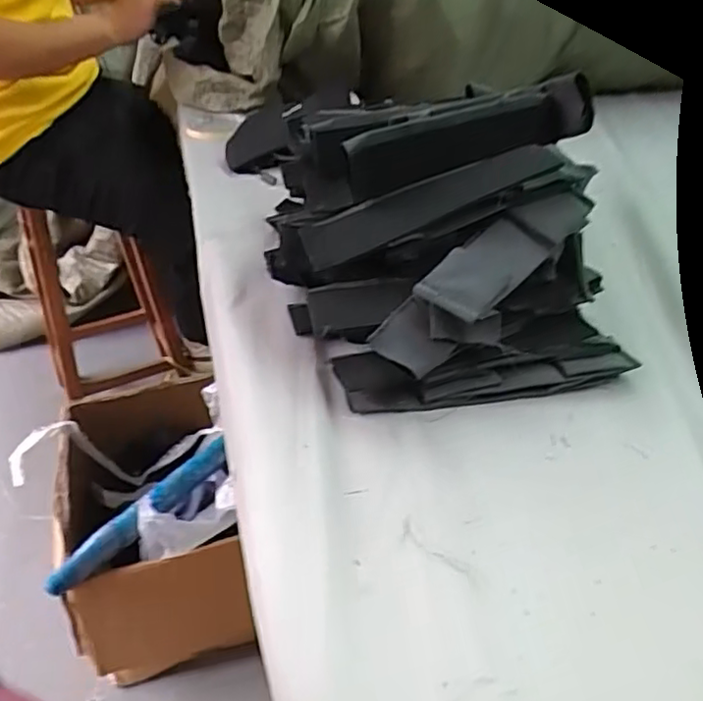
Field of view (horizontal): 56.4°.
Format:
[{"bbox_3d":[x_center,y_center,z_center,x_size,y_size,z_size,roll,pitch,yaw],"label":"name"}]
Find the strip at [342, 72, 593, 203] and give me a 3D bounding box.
[{"bbox_3d":[0.092,-0.164,0.495,0.211,0.048,0.022,-21,1,-17],"label":"strip"}]

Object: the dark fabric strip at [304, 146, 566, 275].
[{"bbox_3d":[0.054,-0.107,0.472,0.185,0.017,0.045,-21,39,-2],"label":"dark fabric strip"}]

